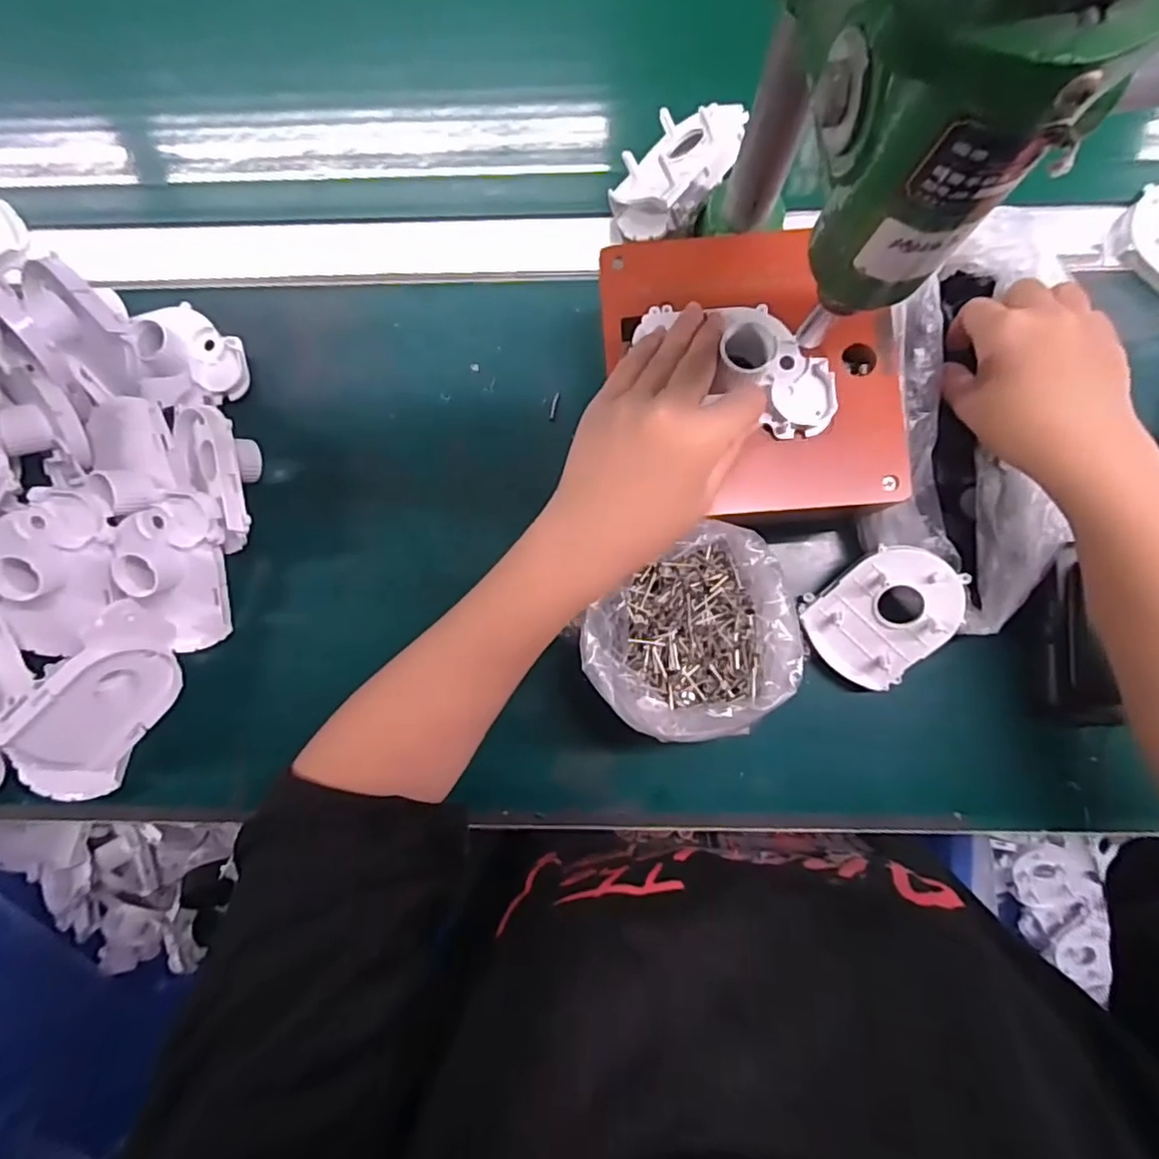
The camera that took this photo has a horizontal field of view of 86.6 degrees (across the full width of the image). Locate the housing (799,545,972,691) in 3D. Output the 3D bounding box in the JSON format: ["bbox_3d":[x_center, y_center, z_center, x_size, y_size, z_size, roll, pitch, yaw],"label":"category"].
[{"bbox_3d":[0.175,0.019,0.357,0.068,0.012,0.083,39,114,7],"label":"housing"}]

